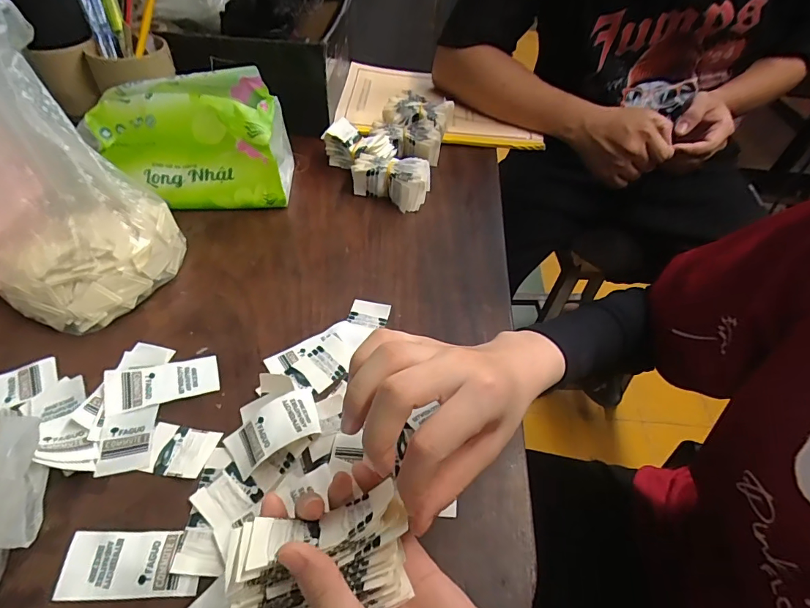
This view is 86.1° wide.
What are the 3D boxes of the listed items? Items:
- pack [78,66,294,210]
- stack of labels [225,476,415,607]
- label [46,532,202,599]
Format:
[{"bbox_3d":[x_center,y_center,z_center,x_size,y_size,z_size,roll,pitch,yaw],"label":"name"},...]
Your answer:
[{"bbox_3d":[-0.226,-0.176,0.474,0.187,0.127,0.094,-1,45,-5],"label":"pack"},{"bbox_3d":[-0.042,0.133,0.214,0.086,0.040,0.066,-7,47,-12],"label":"stack of labels"},{"bbox_3d":[-0.162,0.154,0.259,0.078,0.004,0.035,1,51,-4],"label":"label"}]

